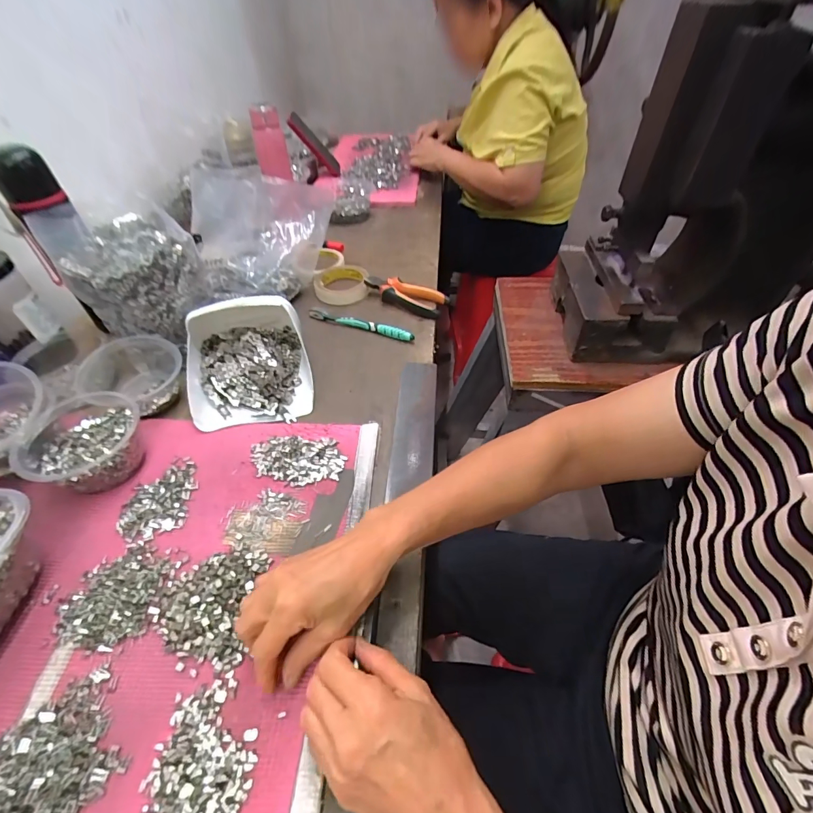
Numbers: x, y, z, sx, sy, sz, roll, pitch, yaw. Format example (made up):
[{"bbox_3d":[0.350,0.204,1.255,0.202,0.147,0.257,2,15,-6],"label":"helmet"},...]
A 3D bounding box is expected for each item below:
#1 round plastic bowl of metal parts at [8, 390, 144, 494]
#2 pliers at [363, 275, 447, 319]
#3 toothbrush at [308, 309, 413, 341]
[{"bbox_3d":[-0.352,0.043,0.454,0.113,0.060,0.110,0,47,0],"label":"round plastic bowl of metal parts"},{"bbox_3d":[-0.004,-0.189,0.690,0.143,0.032,0.058,23,52,20],"label":"pliers"},{"bbox_3d":[-0.074,-0.132,0.648,0.183,0.019,0.016,16,50,15],"label":"toothbrush"}]

